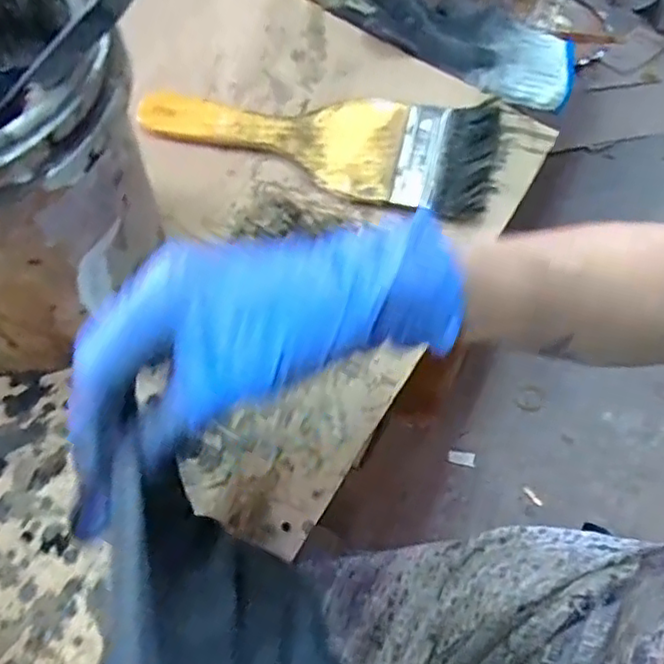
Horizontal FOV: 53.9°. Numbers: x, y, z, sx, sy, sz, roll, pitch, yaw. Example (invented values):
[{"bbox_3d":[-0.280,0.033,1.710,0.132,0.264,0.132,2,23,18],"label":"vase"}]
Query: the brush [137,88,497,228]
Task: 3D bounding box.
[{"bbox_3d":[-0.001,-0.136,0.450,0.225,0.018,0.078,17,83,12],"label":"brush"}]

